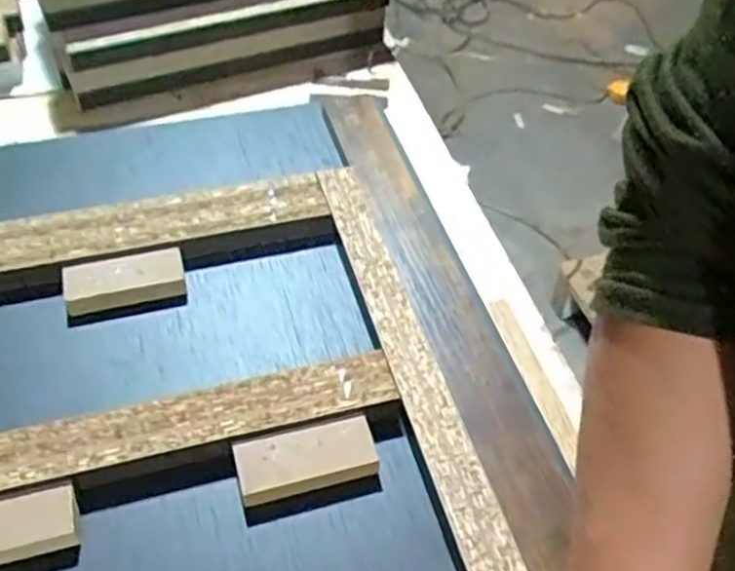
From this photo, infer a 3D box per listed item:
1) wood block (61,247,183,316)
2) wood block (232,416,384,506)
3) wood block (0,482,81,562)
[{"bbox_3d":[-0.167,-0.004,0.507,0.078,0.020,0.034,-13,51,-15],"label":"wood block"},{"bbox_3d":[-0.036,0.102,0.432,0.080,0.019,0.035,-11,50,-14],"label":"wood block"},{"bbox_3d":[-0.197,0.132,0.391,0.079,0.017,0.030,-11,50,-14],"label":"wood block"}]

